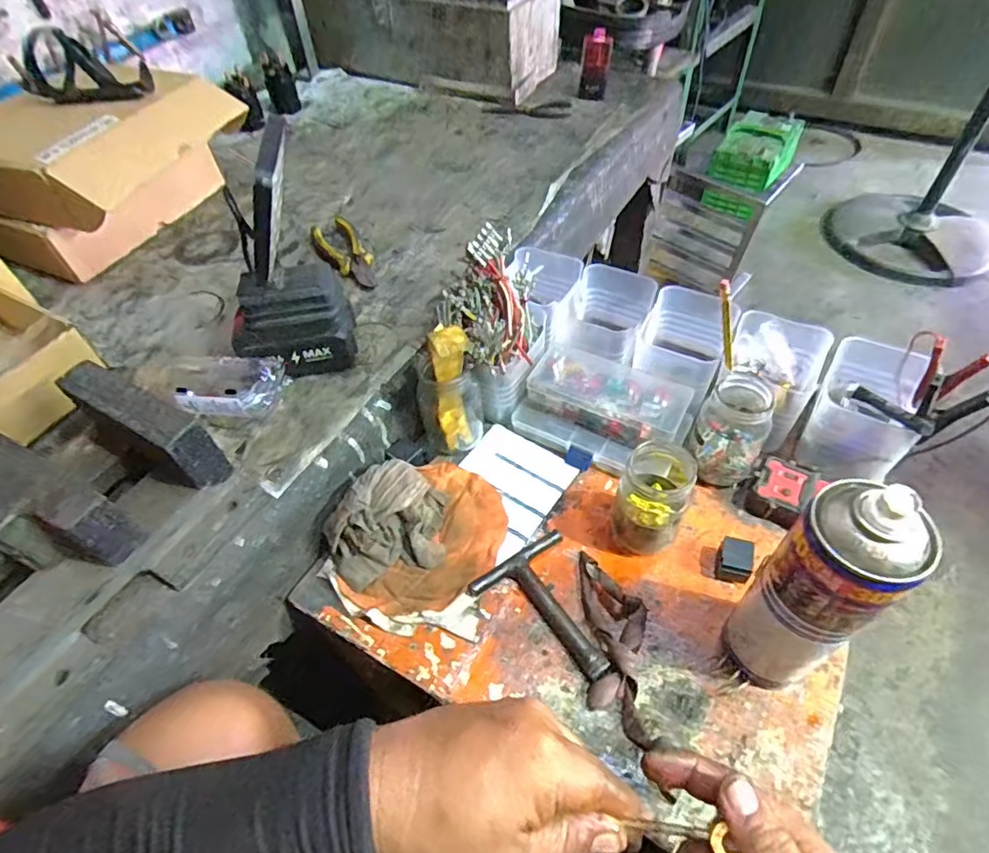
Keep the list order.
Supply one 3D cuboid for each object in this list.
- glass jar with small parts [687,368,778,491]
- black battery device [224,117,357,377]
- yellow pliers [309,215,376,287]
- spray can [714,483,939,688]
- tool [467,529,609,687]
[{"bbox_3d":[0.226,0.000,0.531,0.064,0.087,0.068,22,56,19],"label":"glass jar with small parts"},{"bbox_3d":[-0.201,-0.142,0.514,0.100,0.221,0.092,4,52,6],"label":"black battery device"},{"bbox_3d":[-0.192,-0.223,0.708,0.057,0.015,0.166,-25,54,-16],"label":"yellow pliers"},{"bbox_3d":[0.208,0.112,0.366,0.058,0.221,0.070,-31,56,-20],"label":"spray can"},{"bbox_3d":[0.054,0.158,0.480,0.094,0.020,0.125,-31,56,-20],"label":"tool"}]

